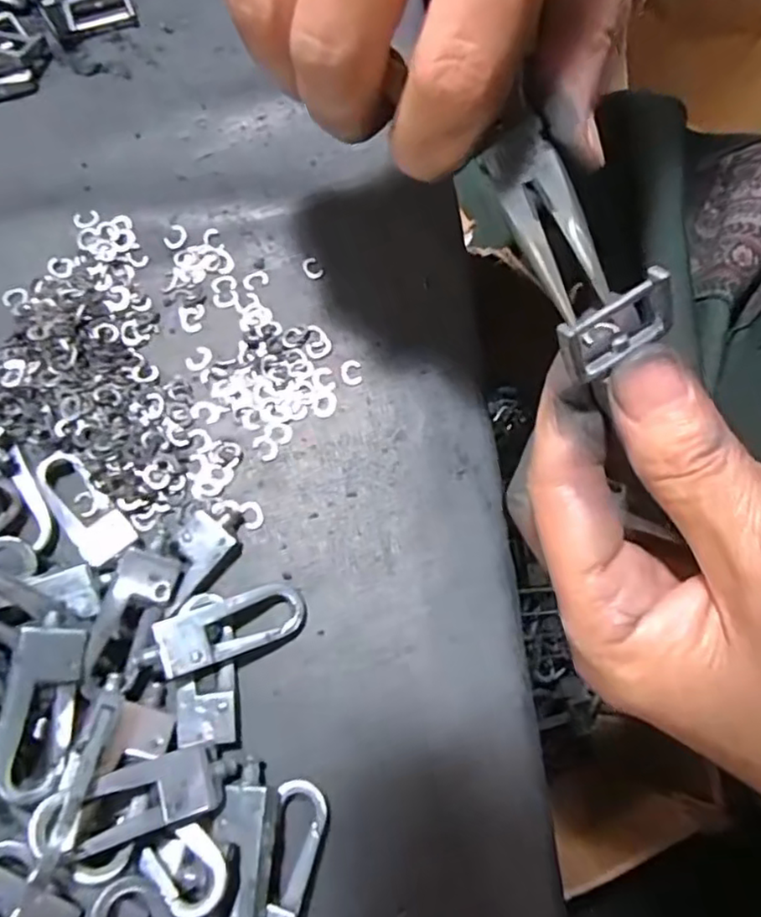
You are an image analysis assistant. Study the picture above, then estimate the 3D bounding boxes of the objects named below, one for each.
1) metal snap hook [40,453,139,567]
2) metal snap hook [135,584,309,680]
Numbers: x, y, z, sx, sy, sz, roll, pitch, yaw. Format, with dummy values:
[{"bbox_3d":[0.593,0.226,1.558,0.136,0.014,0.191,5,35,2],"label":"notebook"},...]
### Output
[{"bbox_3d":[-0.085,0.013,0.180,0.015,0.004,0.036,-41,76,-14],"label":"metal snap hook"},{"bbox_3d":[-0.042,0.044,0.169,0.042,0.006,0.018,-16,71,-19],"label":"metal snap hook"}]

